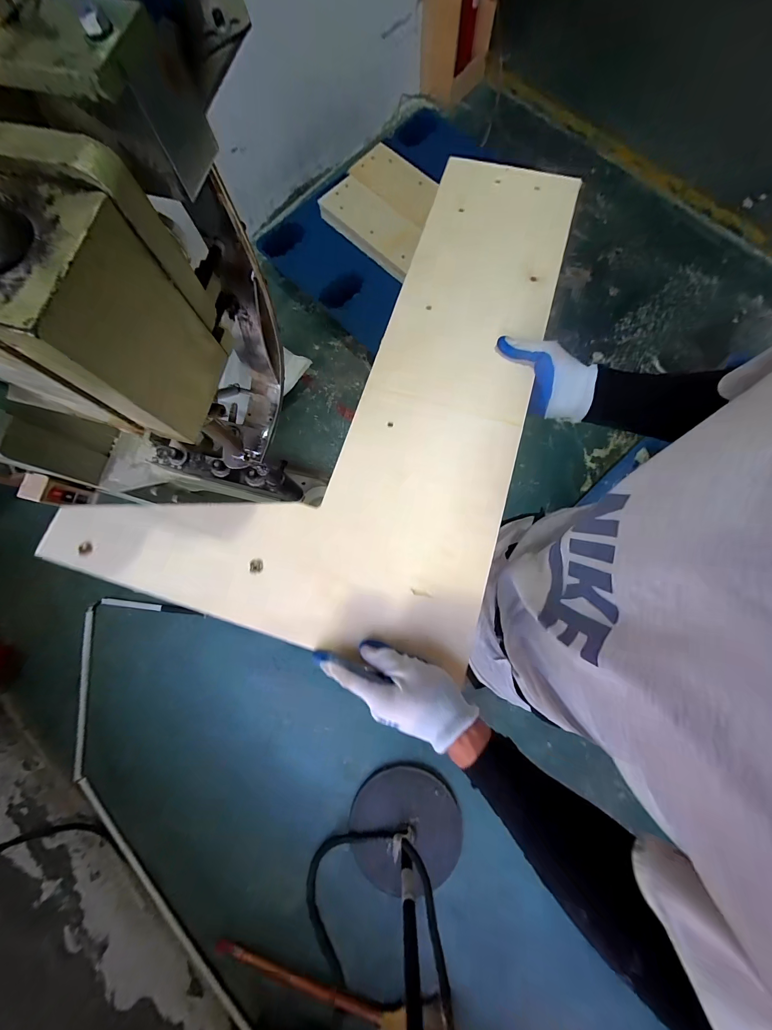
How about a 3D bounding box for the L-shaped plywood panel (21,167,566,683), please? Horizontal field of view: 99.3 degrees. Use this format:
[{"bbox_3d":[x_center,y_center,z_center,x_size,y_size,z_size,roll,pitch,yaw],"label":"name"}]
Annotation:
[{"bbox_3d":[-0.044,-0.223,0.466,0.493,0.020,0.754,17,77,5],"label":"L-shaped plywood panel"}]

